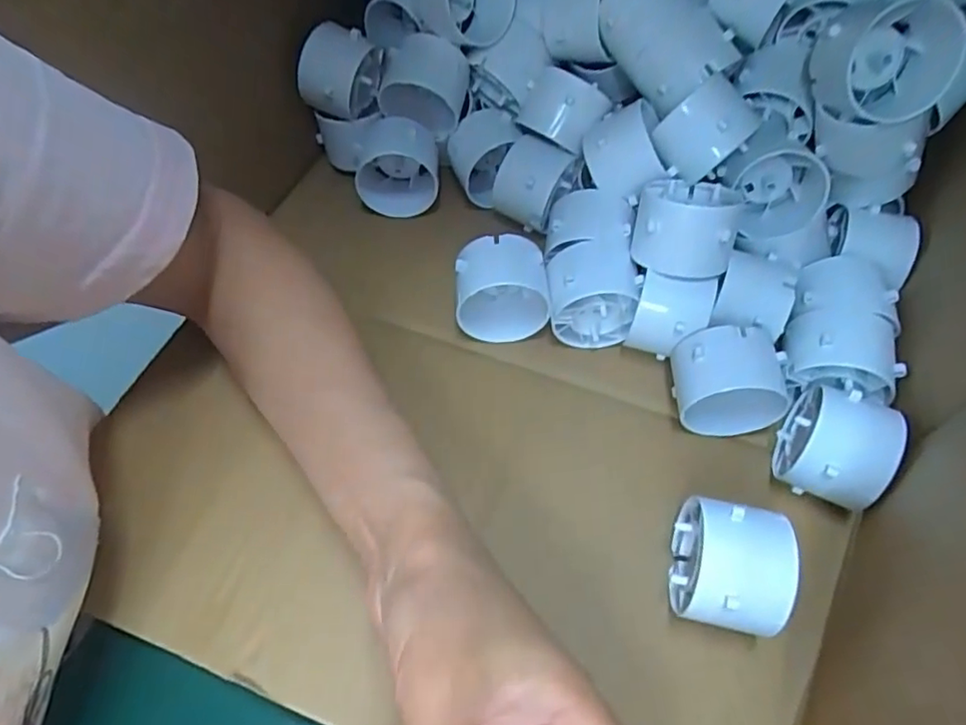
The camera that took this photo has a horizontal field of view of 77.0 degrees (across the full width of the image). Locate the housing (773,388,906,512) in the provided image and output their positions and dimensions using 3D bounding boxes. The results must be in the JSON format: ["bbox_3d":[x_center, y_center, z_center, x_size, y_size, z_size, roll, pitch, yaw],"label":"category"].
[{"bbox_3d":[0.161,0.039,0.282,0.037,0.050,0.048,23,59,10],"label":"housing"}]

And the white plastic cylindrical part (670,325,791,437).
[{"bbox_3d":[0.117,0.010,0.298,0.050,0.050,0.038,1,58,-4],"label":"white plastic cylindrical part"}]

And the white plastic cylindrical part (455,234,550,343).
[{"bbox_3d":[0.009,-0.037,0.324,0.046,0.053,0.033,1,58,-4],"label":"white plastic cylindrical part"}]

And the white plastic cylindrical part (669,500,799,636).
[{"bbox_3d":[0.099,0.084,0.251,0.041,0.049,0.050,15,58,5],"label":"white plastic cylindrical part"}]

